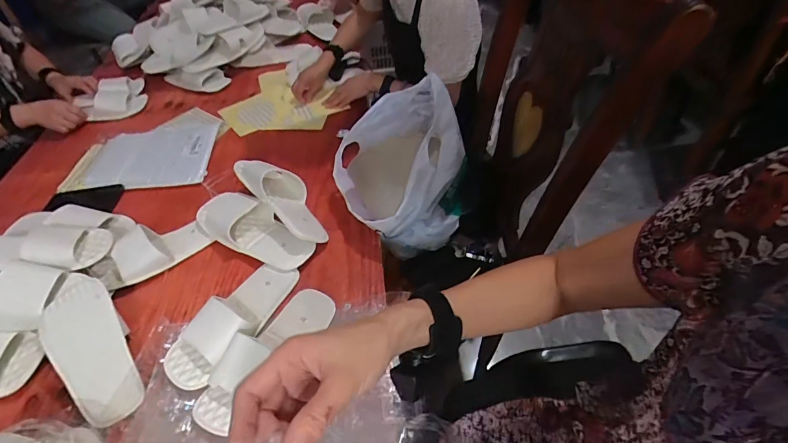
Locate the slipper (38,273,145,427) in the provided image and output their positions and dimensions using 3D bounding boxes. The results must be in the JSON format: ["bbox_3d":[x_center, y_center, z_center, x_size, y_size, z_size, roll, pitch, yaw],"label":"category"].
[{"bbox_3d":[-0.464,0.194,0.626,0.096,0.054,0.248,-29,71,-21],"label":"slipper"}]

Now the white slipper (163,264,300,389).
[{"bbox_3d":[-0.254,0.147,0.645,0.099,0.051,0.242,25,54,25],"label":"white slipper"}]

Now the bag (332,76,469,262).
[{"bbox_3d":[0.014,-0.102,0.814,0.244,0.273,0.234,-30,52,-22],"label":"bag"}]

